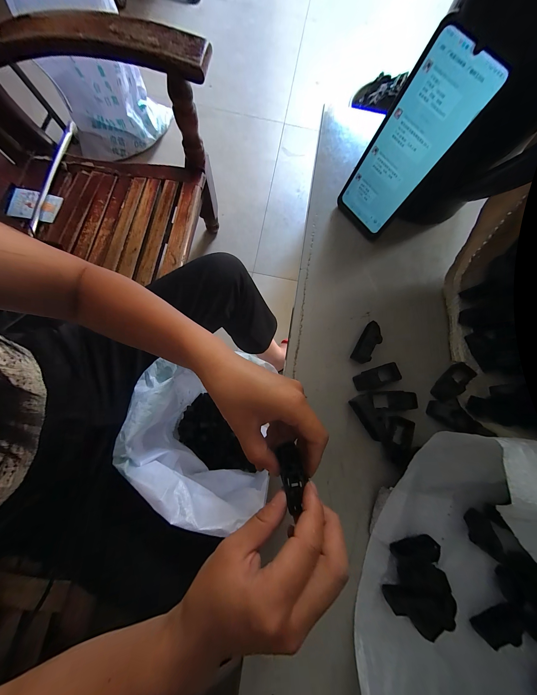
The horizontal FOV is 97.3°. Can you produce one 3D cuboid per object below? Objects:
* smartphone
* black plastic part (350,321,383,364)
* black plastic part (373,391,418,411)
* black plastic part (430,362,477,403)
[{"bbox_3d":[0.142,-0.206,0.256,0.007,0.164,0.075,-35,83,-26],"label":"smartphone"},{"bbox_3d":[0.118,-0.006,0.281,0.021,0.015,0.050,26,91,5],"label":"black plastic part"},{"bbox_3d":[0.143,0.061,0.268,0.042,0.013,0.021,-2,76,-4],"label":"black plastic part"},{"bbox_3d":[0.219,0.042,0.279,0.053,0.014,0.021,-38,81,-12],"label":"black plastic part"}]

